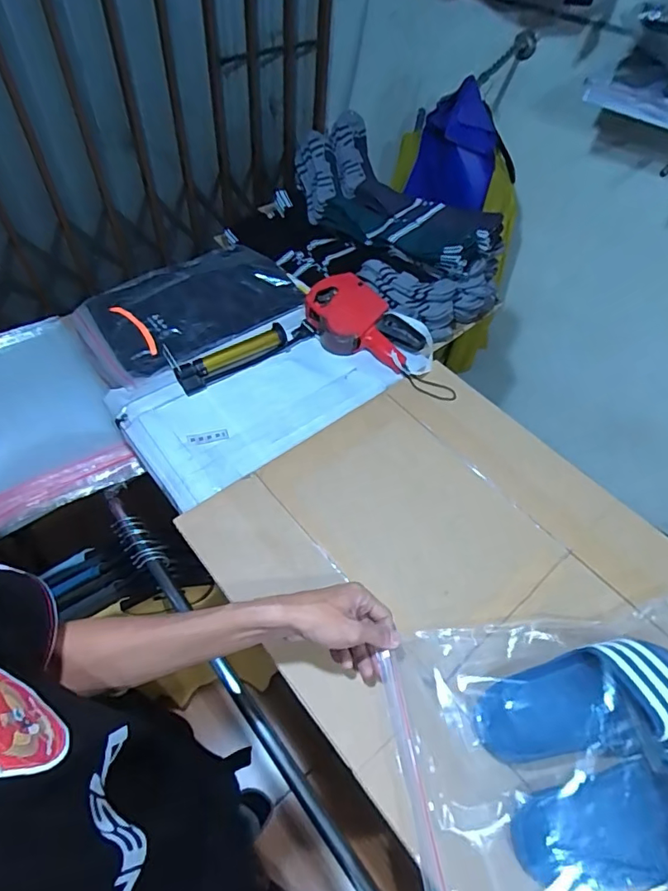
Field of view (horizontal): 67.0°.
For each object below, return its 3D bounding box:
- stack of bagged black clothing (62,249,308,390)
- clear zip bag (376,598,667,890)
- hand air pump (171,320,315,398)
[{"bbox_3d":[-0.266,-0.249,0.940,0.384,0.054,0.268,-31,62,-21],"label":"stack of bagged black clothing"},{"bbox_3d":[0.255,0.305,0.495,0.372,0.071,0.275,-5,54,-8],"label":"clear zip bag"},{"bbox_3d":[-0.141,-0.153,0.832,0.243,0.036,0.042,-32,62,-24],"label":"hand air pump"}]

